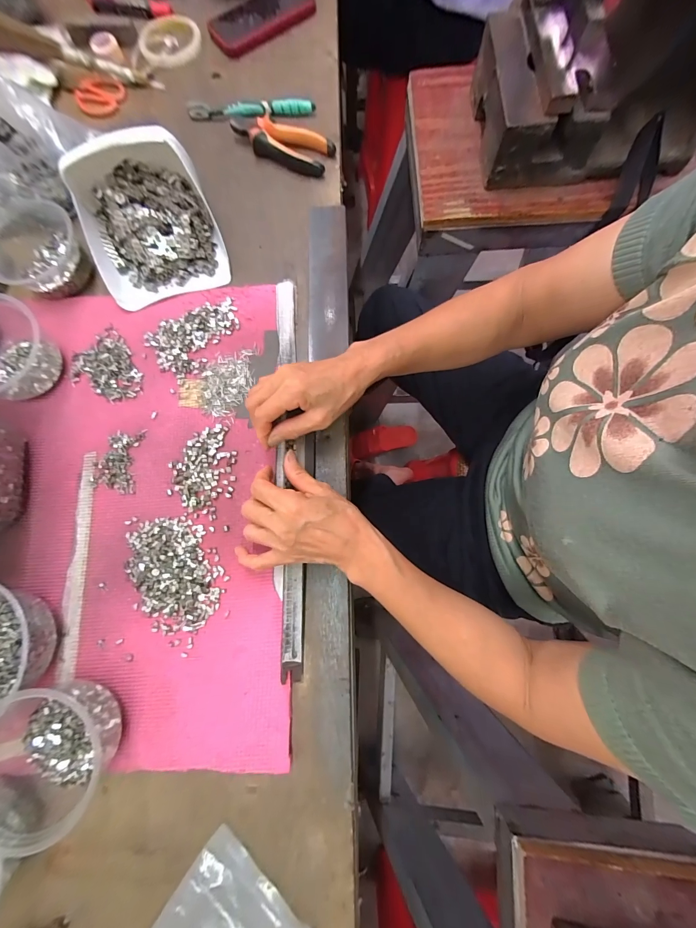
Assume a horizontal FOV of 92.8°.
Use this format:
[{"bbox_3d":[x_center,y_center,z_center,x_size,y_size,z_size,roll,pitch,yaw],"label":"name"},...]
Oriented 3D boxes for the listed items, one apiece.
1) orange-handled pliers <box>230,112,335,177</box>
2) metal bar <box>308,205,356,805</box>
[{"bbox_3d":[-0.094,-0.452,0.465,0.151,0.018,0.051,29,80,7],"label":"orange-handled pliers"},{"bbox_3d":[-0.022,-0.014,0.380,0.046,0.012,0.666,-1,78,1],"label":"metal bar"}]

